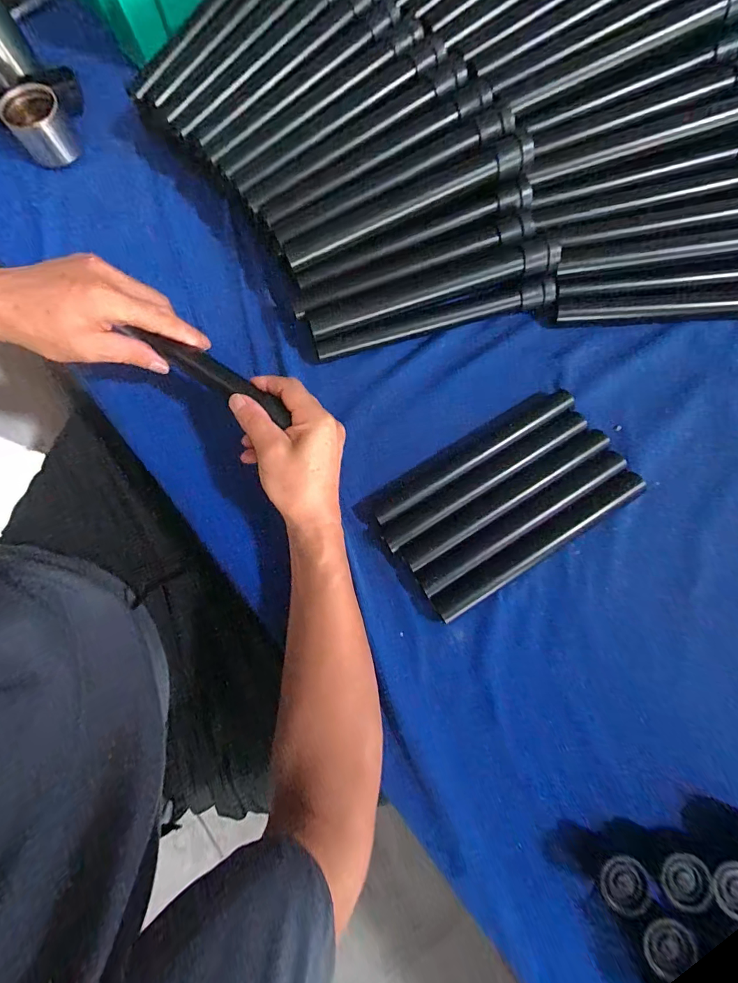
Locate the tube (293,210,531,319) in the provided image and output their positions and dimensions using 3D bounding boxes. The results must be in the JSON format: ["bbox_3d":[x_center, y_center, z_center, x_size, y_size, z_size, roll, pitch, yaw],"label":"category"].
[{"bbox_3d":[0.041,-0.224,0.408,0.241,0.022,0.029,-17,77,-2],"label":"tube"}]

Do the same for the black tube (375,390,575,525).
[{"bbox_3d":[0.100,-0.034,0.399,0.216,0.018,0.027,-31,78,-5],"label":"black tube"}]

